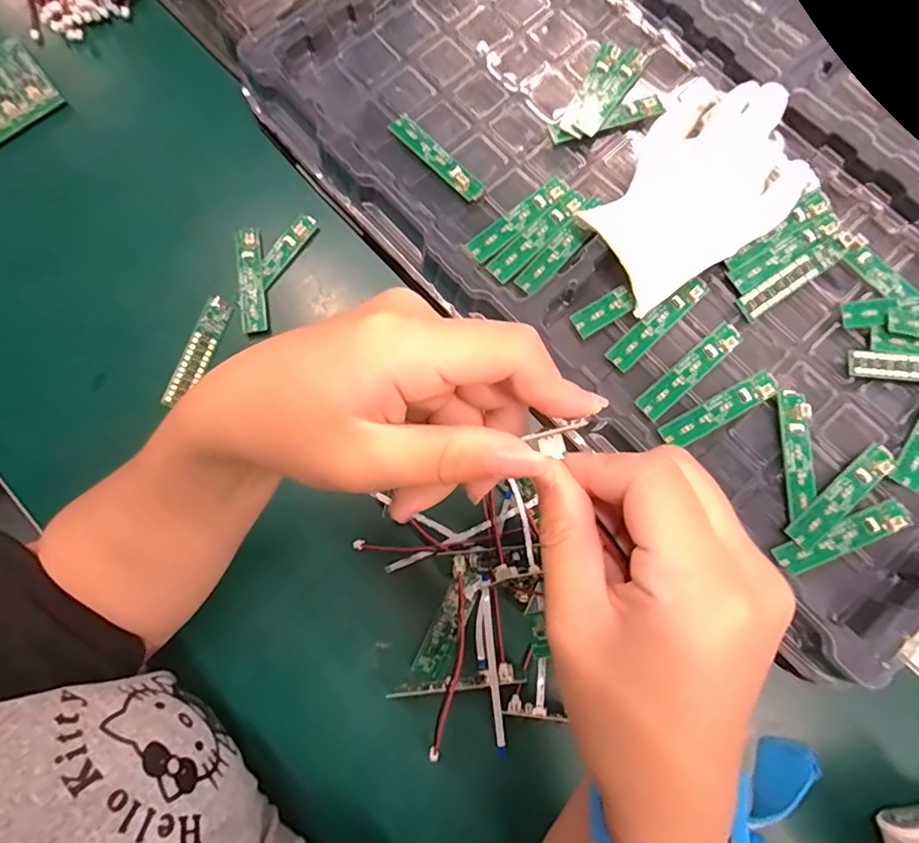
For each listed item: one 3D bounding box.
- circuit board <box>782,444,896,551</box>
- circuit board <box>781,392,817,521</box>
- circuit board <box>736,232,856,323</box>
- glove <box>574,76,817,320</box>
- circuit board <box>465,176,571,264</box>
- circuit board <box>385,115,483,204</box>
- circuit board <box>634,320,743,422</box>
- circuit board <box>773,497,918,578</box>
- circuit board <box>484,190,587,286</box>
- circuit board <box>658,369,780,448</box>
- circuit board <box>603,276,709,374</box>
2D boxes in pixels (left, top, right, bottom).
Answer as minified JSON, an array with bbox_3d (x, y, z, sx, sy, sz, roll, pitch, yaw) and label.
[{"bbox_3d":[0.232,0.045,0.313,0.082,0.006,0.018,-39,75,-7],"label":"circuit board"},{"bbox_3d":[0.210,0.020,0.321,0.017,0.004,0.078,2,79,5],"label":"circuit board"},{"bbox_3d":[0.224,-0.098,0.343,0.085,0.007,0.017,-34,80,-6],"label":"circuit board"},{"bbox_3d":[0.149,-0.159,0.343,0.151,0.029,0.114,-33,79,-6],"label":"glove"},{"bbox_3d":[0.041,-0.139,0.354,0.082,0.004,0.018,-40,81,-5],"label":"circuit board"},{"bbox_3d":[-0.016,-0.188,0.367,0.019,0.008,0.084,-42,79,-14],"label":"circuit board"},{"bbox_3d":[0.148,-0.033,0.333,0.082,0.006,0.018,-40,81,-7],"label":"circuit board"},{"bbox_3d":[0.228,0.069,0.308,0.080,0.004,0.018,-23,64,0],"label":"circuit board"},{"bbox_3d":[0.052,-0.126,0.352,0.018,0.004,0.082,44,84,10],"label":"circuit board"},{"bbox_3d":[0.164,-0.007,0.327,0.081,0.005,0.018,-29,77,-4],"label":"circuit board"},{"bbox_3d":[0.130,-0.064,0.339,0.080,0.007,0.018,-43,88,-4],"label":"circuit board"}]

